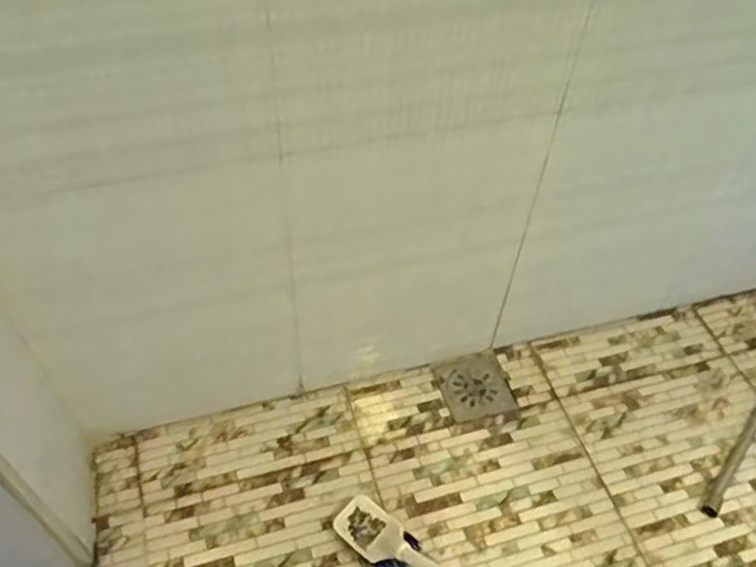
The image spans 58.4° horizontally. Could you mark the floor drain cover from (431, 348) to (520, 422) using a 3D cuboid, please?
[{"bbox_3d":[0.148,0.156,1.037,0.106,0.010,0.110,-11,52,-11],"label":"floor drain cover"}]

